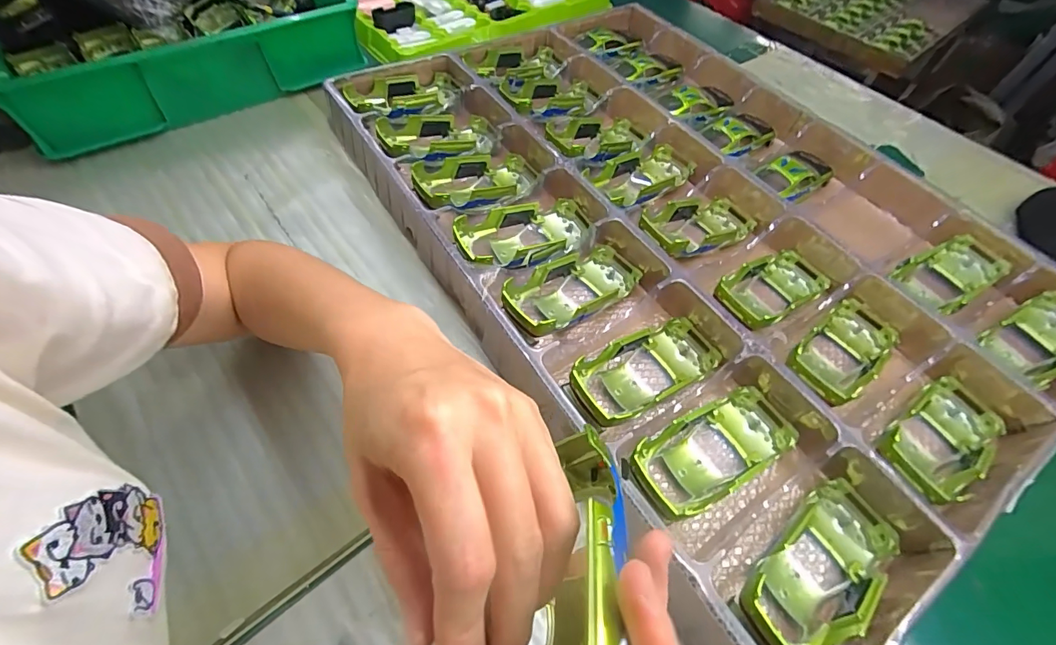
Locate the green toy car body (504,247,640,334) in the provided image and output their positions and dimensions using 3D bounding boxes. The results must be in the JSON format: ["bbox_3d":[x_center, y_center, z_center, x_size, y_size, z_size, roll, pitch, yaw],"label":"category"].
[{"bbox_3d":[0.037,-0.025,0.376,0.138,0.036,0.058,-28,62,-40],"label":"green toy car body"}]

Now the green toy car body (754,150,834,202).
[{"bbox_3d":[0.287,-0.159,0.476,0.088,0.025,0.047,-27,63,-20],"label":"green toy car body"}]

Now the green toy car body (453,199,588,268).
[{"bbox_3d":[0.000,-0.078,0.405,0.129,0.043,0.060,-23,62,-18],"label":"green toy car body"}]

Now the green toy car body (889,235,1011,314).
[{"bbox_3d":[0.400,-0.047,0.422,0.099,0.029,0.055,-25,63,-19],"label":"green toy car body"}]

